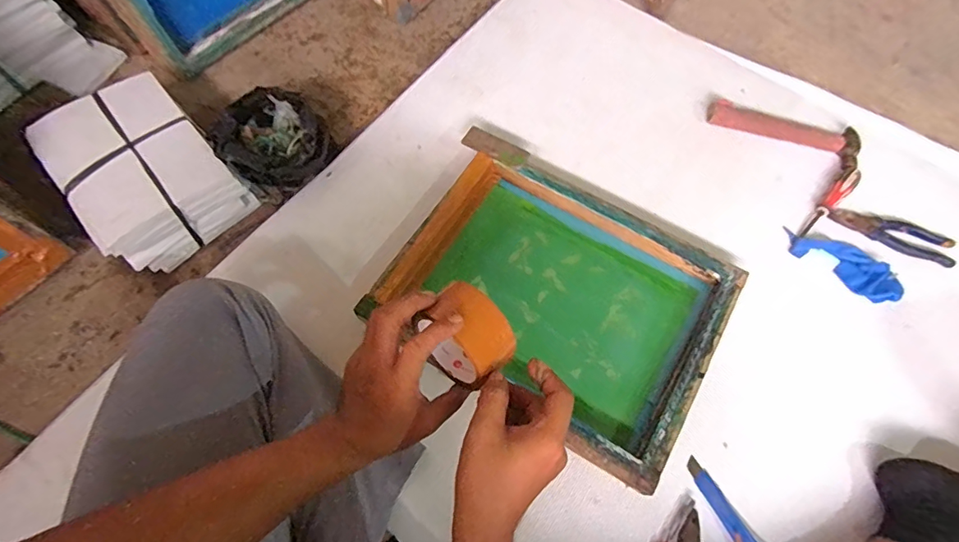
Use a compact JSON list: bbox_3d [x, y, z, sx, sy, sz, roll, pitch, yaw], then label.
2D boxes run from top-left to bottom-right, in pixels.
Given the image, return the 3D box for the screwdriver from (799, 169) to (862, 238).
[{"bbox_3d":[0.584,-0.115,0.801,0.157,0.027,0.028,-41,73,-17],"label":"screwdriver"}]

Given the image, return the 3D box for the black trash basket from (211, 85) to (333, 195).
[{"bbox_3d":[-0.335,-0.210,0.789,0.125,0.108,0.163,39,71,14],"label":"black trash basket"}]

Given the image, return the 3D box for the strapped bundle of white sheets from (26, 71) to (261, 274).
[{"bbox_3d":[-0.529,-0.158,0.761,0.207,0.108,0.274,-41,73,-17],"label":"strapped bundle of white sheets"}]

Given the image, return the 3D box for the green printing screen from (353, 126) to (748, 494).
[{"bbox_3d":[0.113,0.031,0.710,0.468,0.052,0.380,28,69,11],"label":"green printing screen"}]

